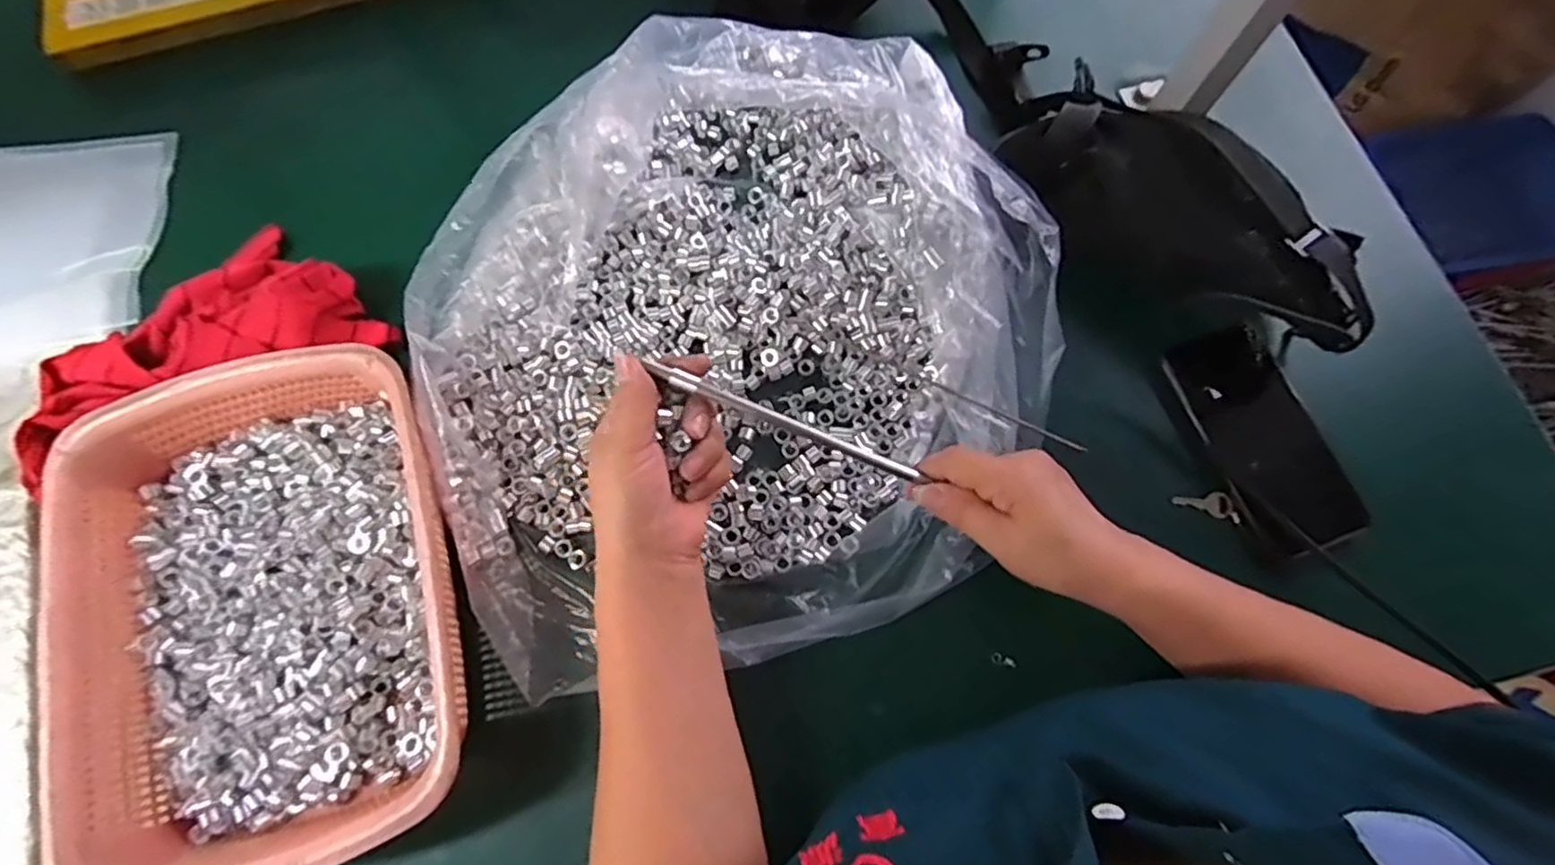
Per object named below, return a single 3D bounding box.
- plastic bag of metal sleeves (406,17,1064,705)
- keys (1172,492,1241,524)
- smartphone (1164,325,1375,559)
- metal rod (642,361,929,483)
[{"bbox_3d":[-0.041,-0.083,0.464,0.423,0.092,0.444,-21,74,-6],"label":"plastic bag of metal sleeves"},{"bbox_3d":[0.297,0.049,0.467,0.040,0.005,0.017,12,72,23],"label":"keys"},{"bbox_3d":[0.332,0.002,0.462,0.066,0.008,0.155,-24,75,10],"label":"smartphone"},{"bbox_3d":[0.006,-0.005,0.410,0.177,0.010,0.008,23,74,-9],"label":"metal rod"}]

